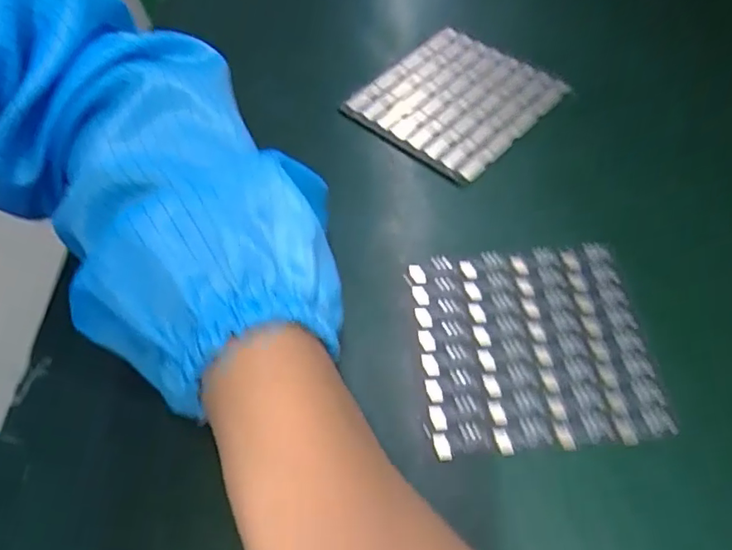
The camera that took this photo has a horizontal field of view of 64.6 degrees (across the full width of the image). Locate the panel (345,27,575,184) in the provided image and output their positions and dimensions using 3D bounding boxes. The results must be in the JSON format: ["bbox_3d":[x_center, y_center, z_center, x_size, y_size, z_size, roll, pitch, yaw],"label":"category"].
[{"bbox_3d":[0.052,-0.104,0.344,0.093,0.012,0.095,38,66,23],"label":"panel"}]

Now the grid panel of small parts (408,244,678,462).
[{"bbox_3d":[0.073,0.029,0.258,0.098,0.004,0.094,-4,58,-1],"label":"grid panel of small parts"}]

